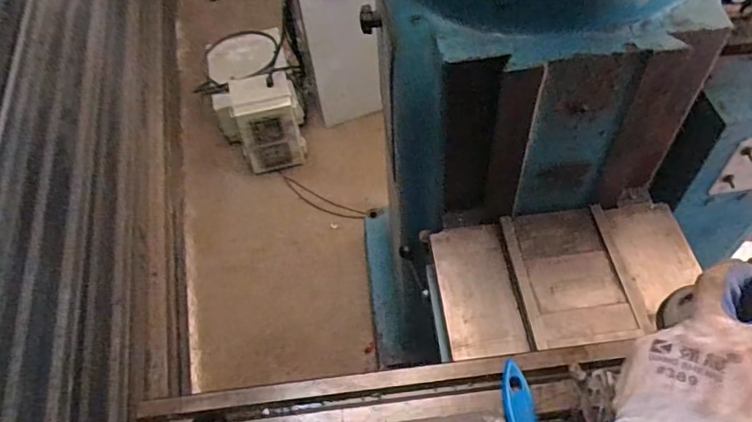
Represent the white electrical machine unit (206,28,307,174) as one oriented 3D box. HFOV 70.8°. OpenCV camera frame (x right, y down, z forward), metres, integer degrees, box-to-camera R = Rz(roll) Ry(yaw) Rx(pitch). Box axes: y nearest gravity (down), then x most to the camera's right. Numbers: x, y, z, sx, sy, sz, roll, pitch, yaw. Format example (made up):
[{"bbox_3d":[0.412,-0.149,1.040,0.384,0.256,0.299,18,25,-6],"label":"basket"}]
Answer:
[{"bbox_3d":[-0.438,-0.443,1.886,0.297,0.269,0.564,-17,55,-8],"label":"white electrical machine unit"}]

